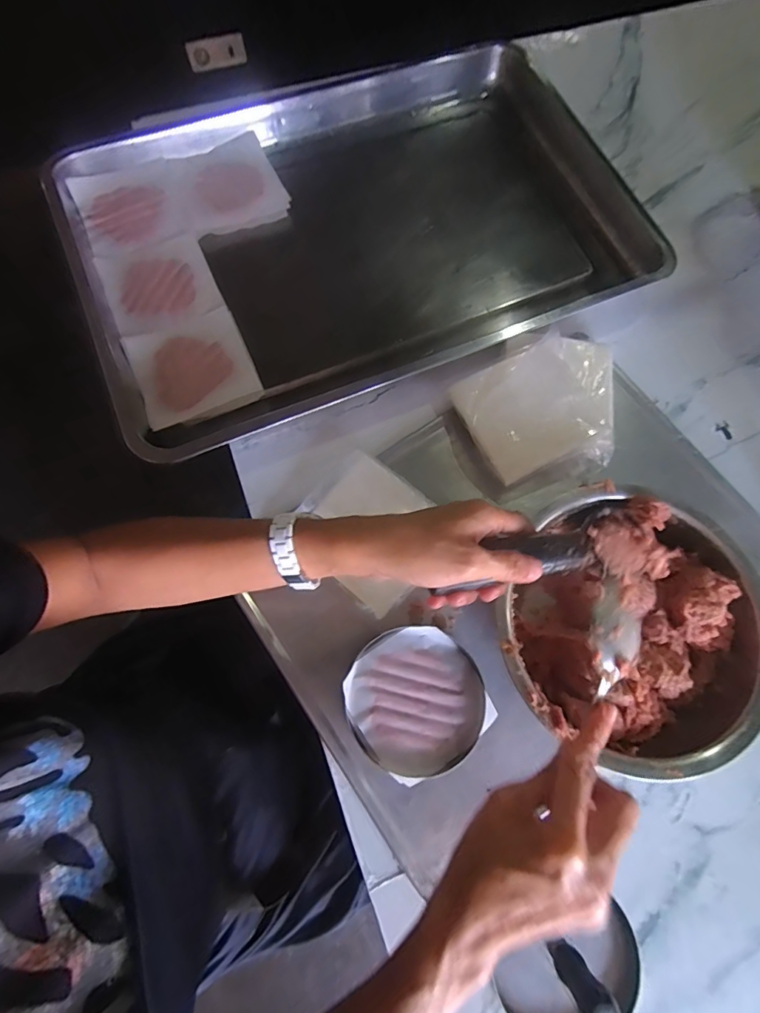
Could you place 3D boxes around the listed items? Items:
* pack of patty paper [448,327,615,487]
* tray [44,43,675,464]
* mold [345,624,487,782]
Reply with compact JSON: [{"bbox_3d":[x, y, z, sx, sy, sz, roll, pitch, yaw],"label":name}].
[{"bbox_3d":[0.168,-0.099,0.467,0.168,0.041,0.136,-22,76,-8],"label":"pack of patty paper"},{"bbox_3d":[-0.020,-0.317,0.523,0.608,0.045,0.410,-23,76,-8],"label":"tray"},{"bbox_3d":[0.031,0.163,0.396,0.111,0.016,0.113,1,74,-2],"label":"mold"}]

